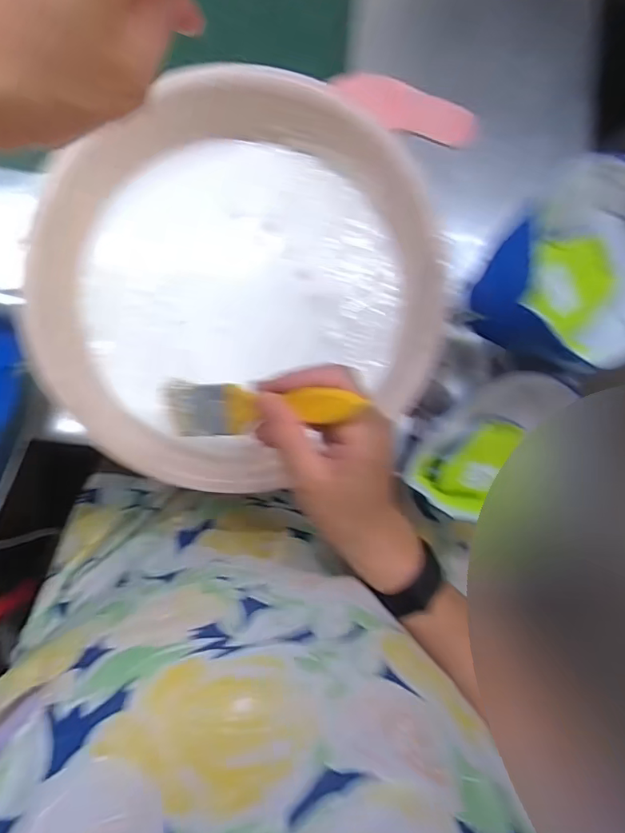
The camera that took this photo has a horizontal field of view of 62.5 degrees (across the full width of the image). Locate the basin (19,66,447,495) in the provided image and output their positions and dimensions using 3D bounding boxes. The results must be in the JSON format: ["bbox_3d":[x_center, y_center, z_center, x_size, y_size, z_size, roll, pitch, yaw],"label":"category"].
[{"bbox_3d":[-0.052,-0.100,0.414,0.301,0.081,0.312,0,88,-3],"label":"basin"}]

